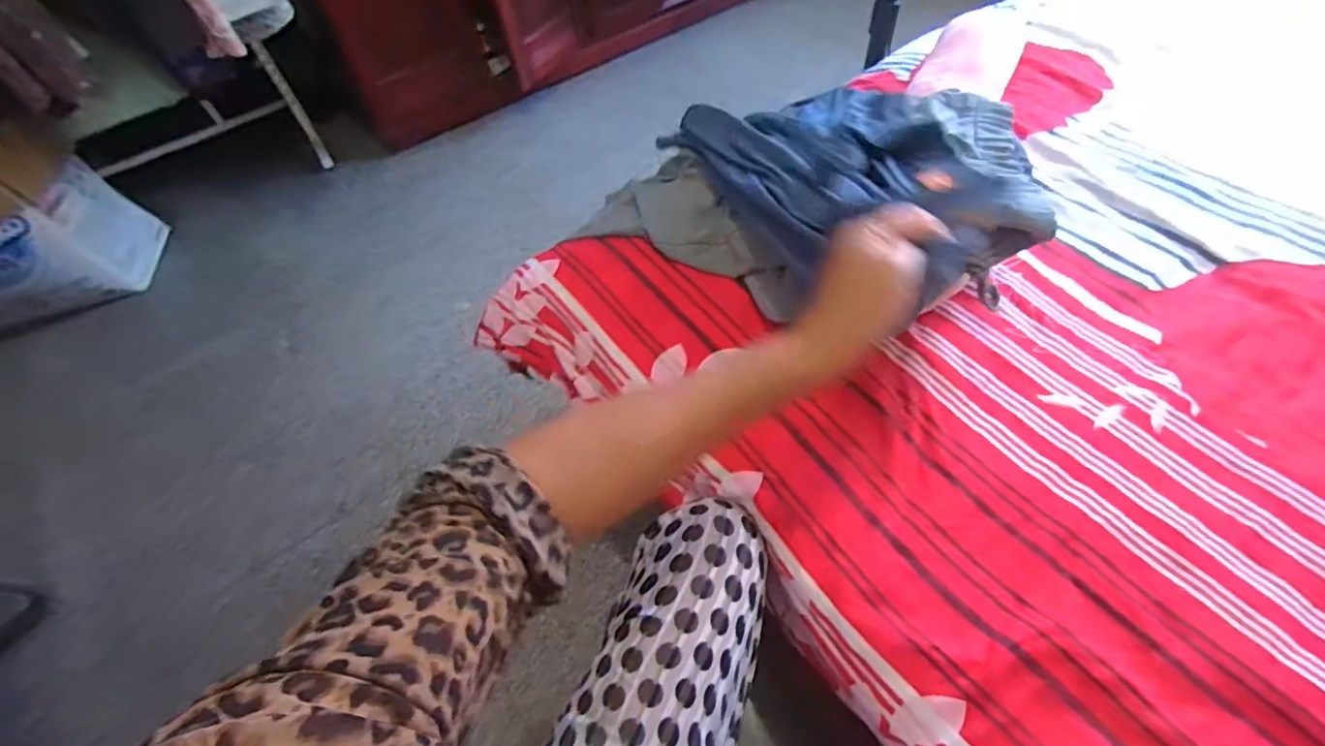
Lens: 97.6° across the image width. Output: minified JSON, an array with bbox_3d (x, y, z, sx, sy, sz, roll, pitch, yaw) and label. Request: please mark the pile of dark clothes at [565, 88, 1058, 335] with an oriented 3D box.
[{"bbox_3d":[0.174,-0.230,0.638,0.444,0.187,0.292,32,65,22],"label":"pile of dark clothes"}]

